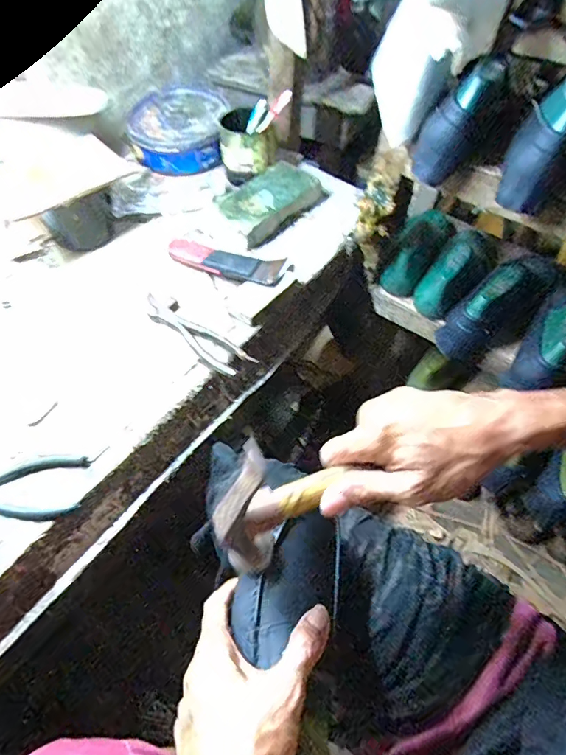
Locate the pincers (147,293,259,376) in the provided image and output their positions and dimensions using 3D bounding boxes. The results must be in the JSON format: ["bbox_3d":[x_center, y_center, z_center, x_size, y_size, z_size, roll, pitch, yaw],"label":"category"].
[{"bbox_3d":[-0.118,-0.058,0.577,0.181,0.017,0.043,36,60,20],"label":"pincers"}]

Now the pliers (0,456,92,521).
[{"bbox_3d":[-0.281,0.119,0.454,0.150,0.012,0.066,-6,55,-8],"label":"pliers"}]

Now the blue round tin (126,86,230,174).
[{"bbox_3d":[-0.193,-0.456,0.817,0.175,0.066,0.181,3,54,-2],"label":"blue round tin"}]

